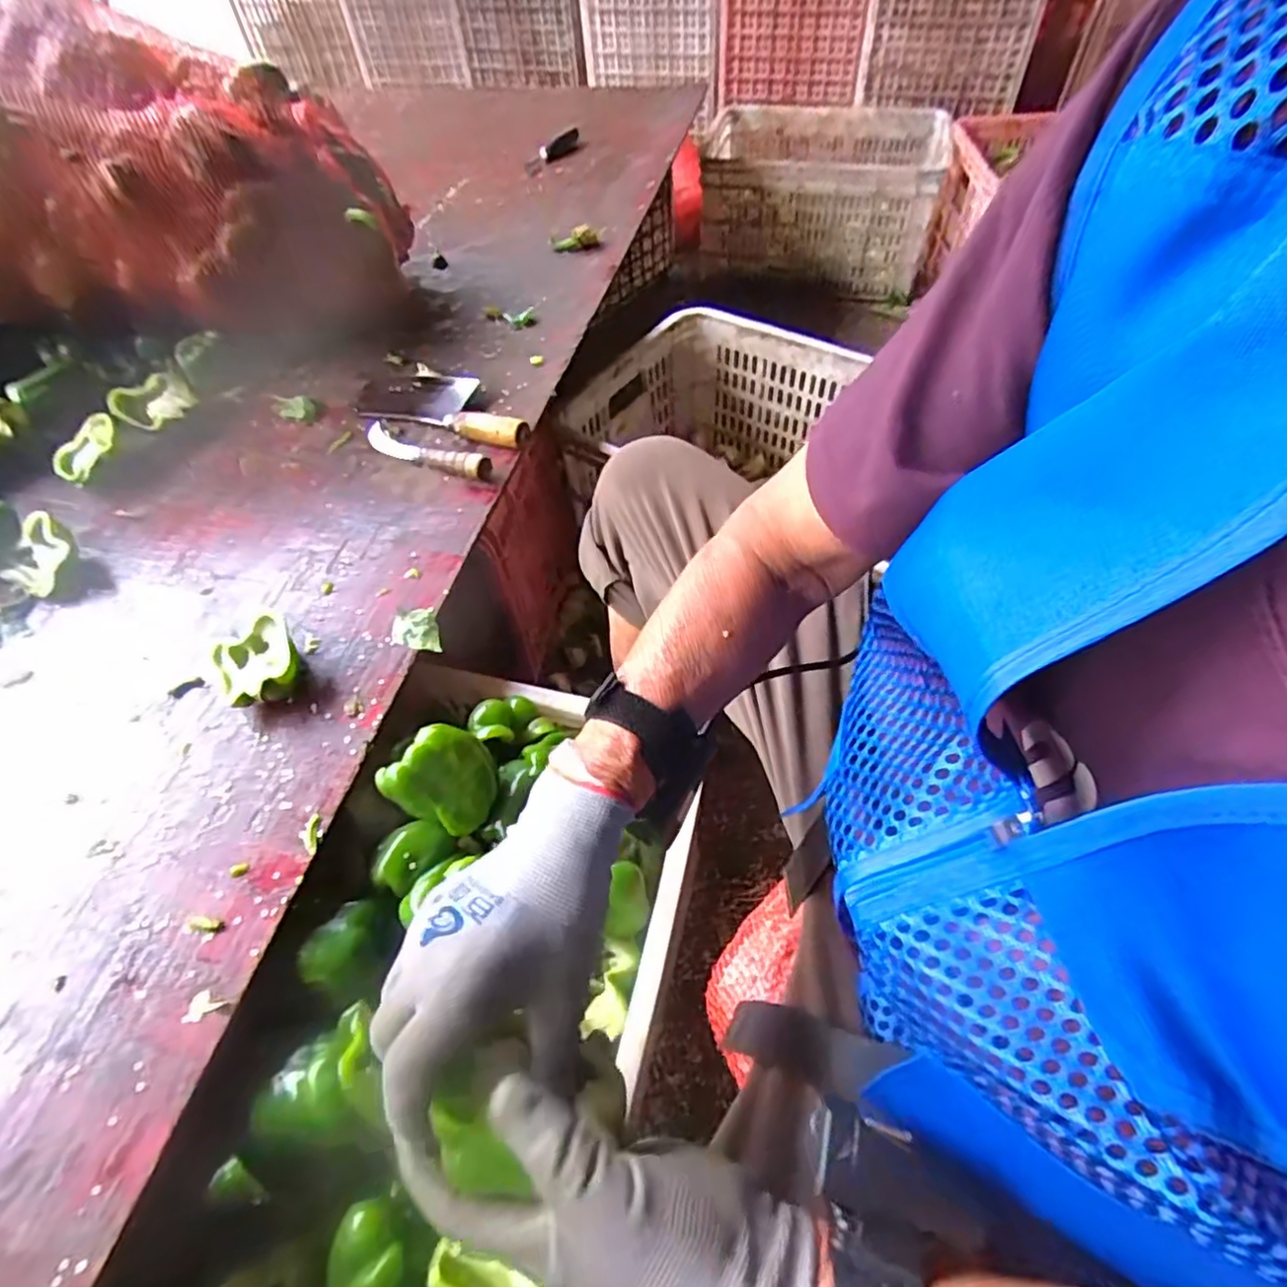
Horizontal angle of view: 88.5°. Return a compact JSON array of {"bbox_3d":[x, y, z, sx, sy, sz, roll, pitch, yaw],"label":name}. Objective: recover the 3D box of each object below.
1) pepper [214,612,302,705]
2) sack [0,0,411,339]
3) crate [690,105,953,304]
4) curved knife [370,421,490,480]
[{"bbox_3d":[-0.321,0.018,0.558,0.062,0.039,0.074,-30,59,-17],"label":"pepper"},{"bbox_3d":[-0.713,-0.527,0.757,0.787,0.276,0.317,-7,53,-4],"label":"sack"},{"bbox_3d":[0.383,-0.985,1.480,0.514,0.237,0.368,9,54,8],"label":"crate"},{"bbox_3d":[-0.244,-0.214,0.720,0.178,0.028,0.034,27,61,20],"label":"curved knife"}]

